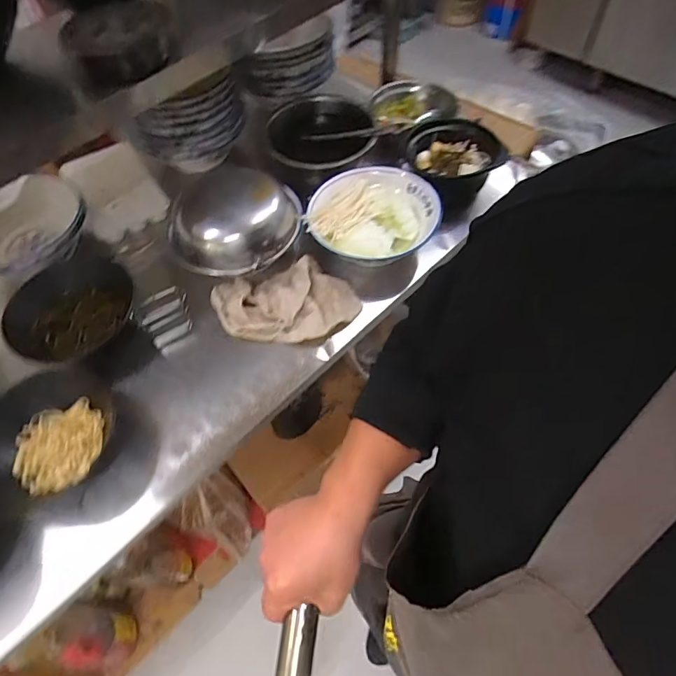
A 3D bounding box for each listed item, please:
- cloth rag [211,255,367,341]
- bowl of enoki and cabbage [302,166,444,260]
[{"bbox_3d":[-0.085,-0.055,0.770,0.228,0.044,0.147,-12,58,-4],"label":"cloth rag"},{"bbox_3d":[0.063,-0.215,0.817,0.200,0.048,0.217,35,66,23],"label":"bowl of enoki and cabbage"}]

